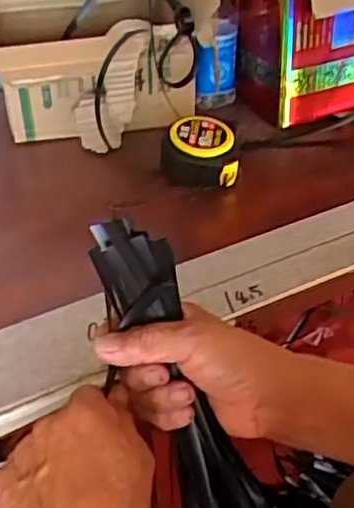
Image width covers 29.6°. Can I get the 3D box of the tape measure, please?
[{"bbox_3d":[0.025,-0.109,0.705,0.080,0.043,0.077,2,43,7],"label":"tape measure"}]

